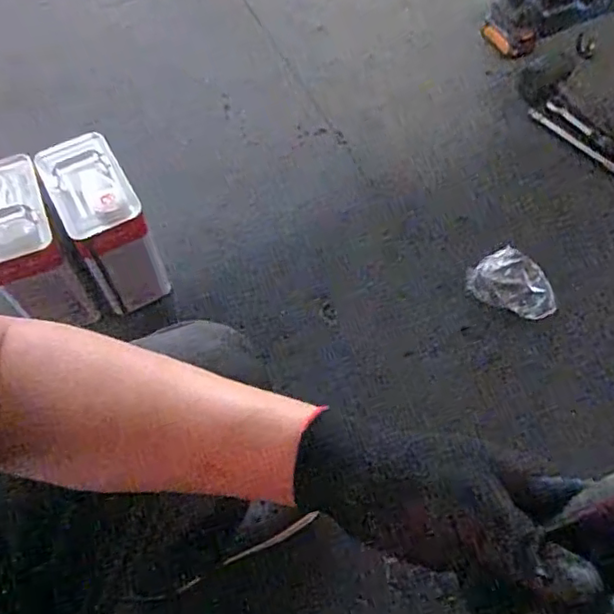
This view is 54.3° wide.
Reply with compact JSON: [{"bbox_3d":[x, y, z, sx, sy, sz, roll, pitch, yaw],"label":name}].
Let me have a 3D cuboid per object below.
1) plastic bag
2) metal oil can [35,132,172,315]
[{"bbox_3d":[0.361,-0.043,1.043,0.154,0.030,0.105,22,65,10],"label":"plastic bag"},{"bbox_3d":[-0.312,-0.132,0.926,0.107,0.183,0.188,-27,66,-13],"label":"metal oil can"}]

